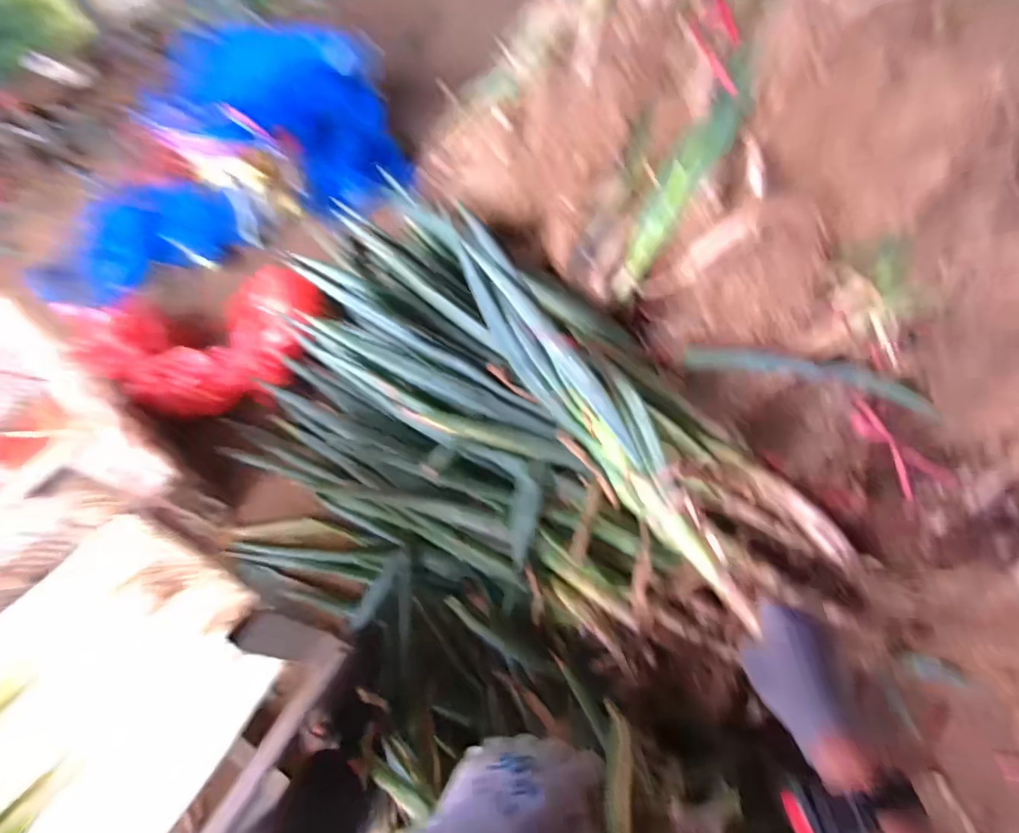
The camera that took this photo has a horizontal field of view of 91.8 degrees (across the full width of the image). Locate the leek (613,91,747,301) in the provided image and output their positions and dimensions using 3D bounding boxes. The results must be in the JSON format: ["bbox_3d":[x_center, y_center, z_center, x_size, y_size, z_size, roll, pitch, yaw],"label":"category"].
[{"bbox_3d":[0.231,-0.315,0.723,0.065,0.296,0.052,38,26,19],"label":"leek"}]

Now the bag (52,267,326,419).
[{"bbox_3d":[-0.579,-0.129,0.904,0.522,0.133,0.219,1,62,18],"label":"bag"}]

